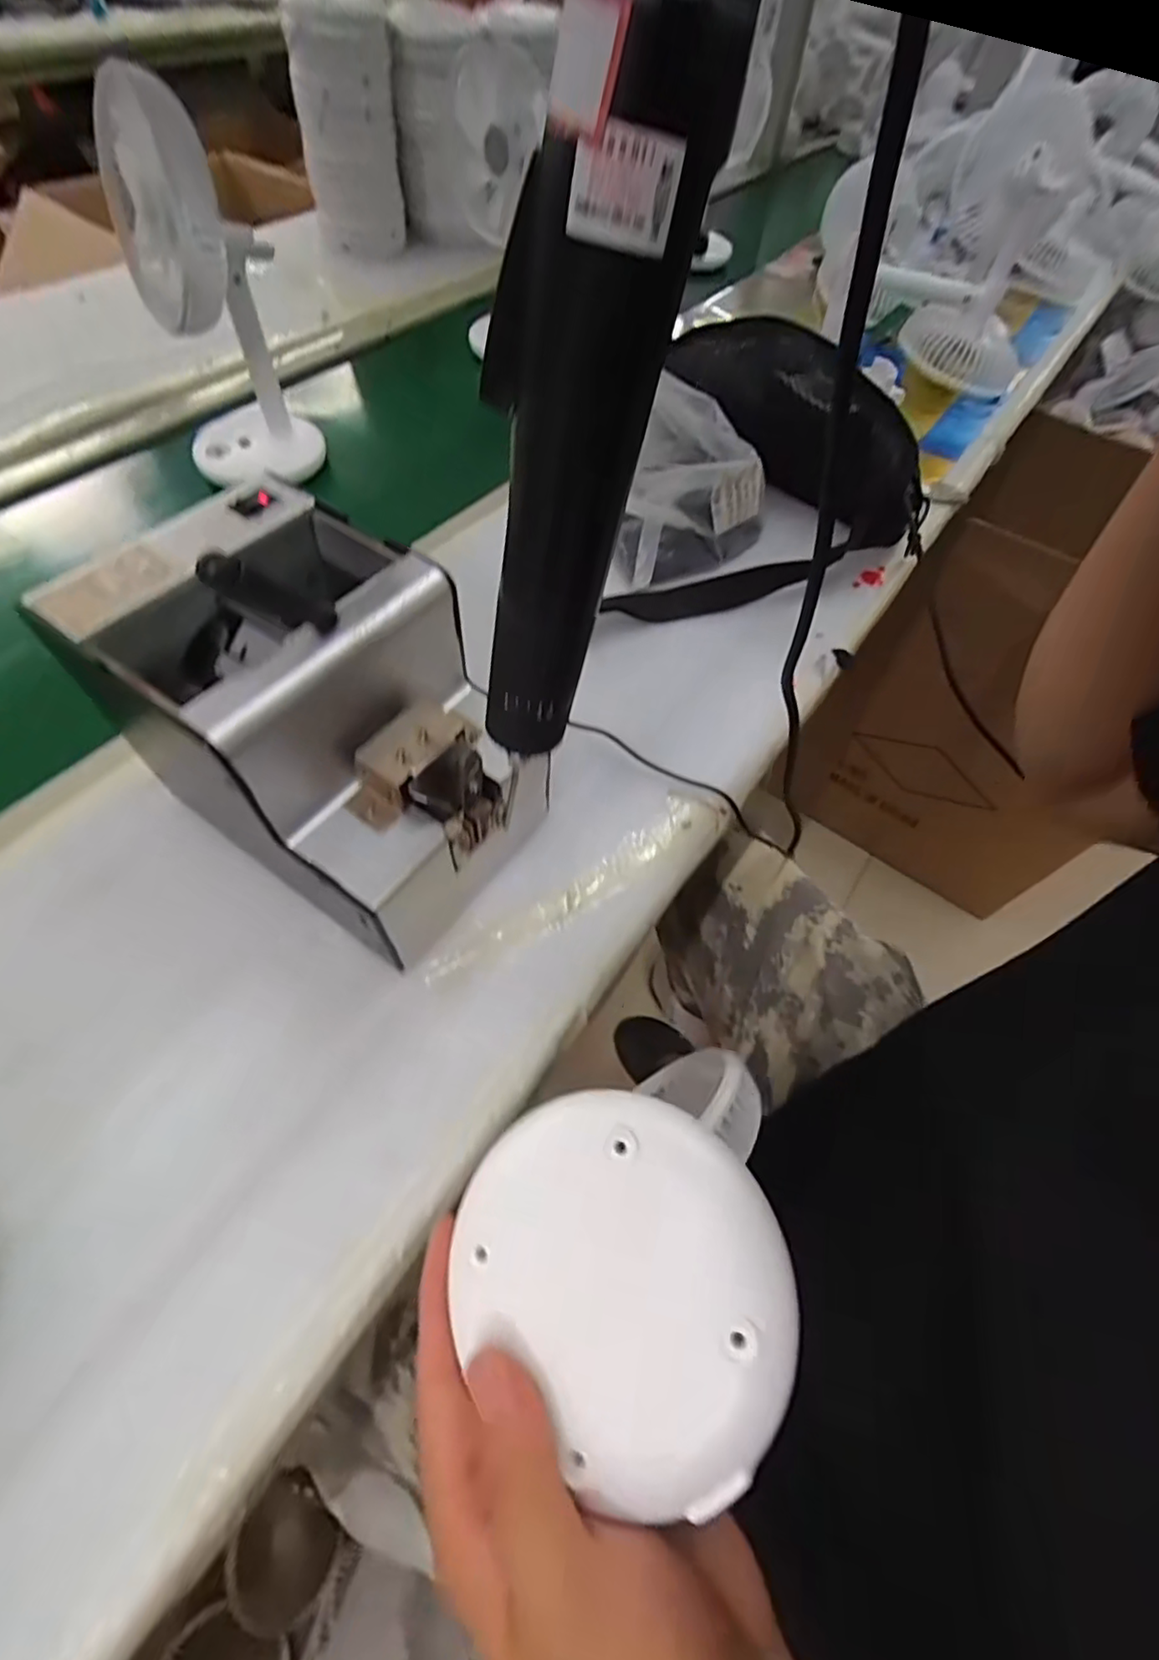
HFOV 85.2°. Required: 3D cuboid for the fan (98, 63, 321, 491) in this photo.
[{"bbox_3d":[-0.282,-0.397,0.481,0.105,0.217,0.115,-22,62,-16],"label":"fan"}]

